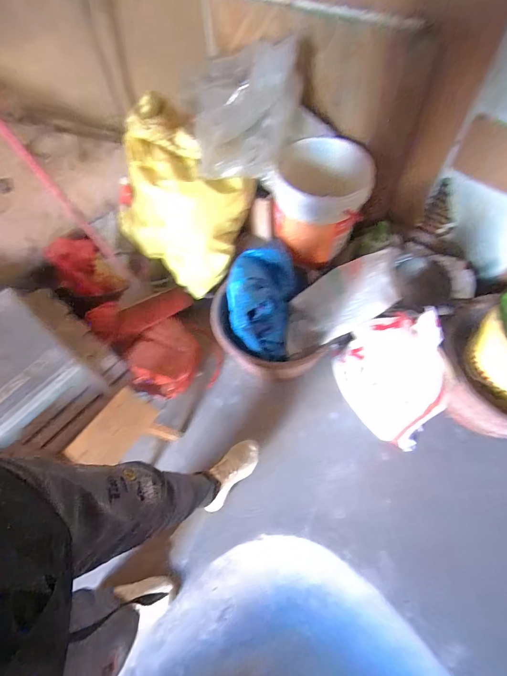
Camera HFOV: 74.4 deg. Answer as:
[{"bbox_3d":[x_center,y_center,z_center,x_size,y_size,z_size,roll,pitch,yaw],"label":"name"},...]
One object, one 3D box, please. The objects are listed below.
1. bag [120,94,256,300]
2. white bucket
[{"bbox_3d":[-0.259,-0.463,1.178,0.452,0.563,0.285,32,65,21],"label":"bag"},{"bbox_3d":[0.213,-0.462,1.184,0.277,0.319,0.296,-8,58,-1],"label":"white bucket"}]

